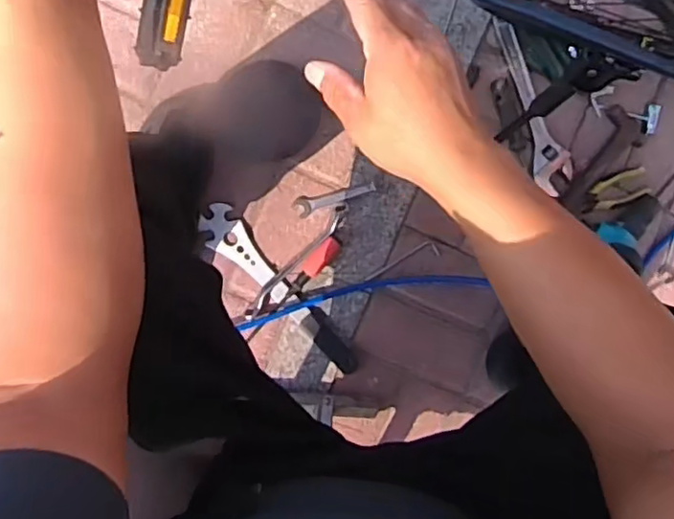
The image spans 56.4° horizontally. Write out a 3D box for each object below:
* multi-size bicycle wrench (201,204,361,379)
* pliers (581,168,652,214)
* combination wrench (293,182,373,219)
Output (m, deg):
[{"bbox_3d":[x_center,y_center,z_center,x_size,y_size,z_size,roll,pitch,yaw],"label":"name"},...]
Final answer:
[{"bbox_3d":[-0.083,0.051,0.928,0.055,0.018,0.316,-41,100,-4],"label":"multi-size bicycle wrench"},{"bbox_3d":[0.438,-0.106,0.989,0.117,0.014,0.047,-21,98,-7],"label":"pliers"},{"bbox_3d":[-0.003,-0.092,0.930,0.121,0.004,0.029,-17,97,-8],"label":"combination wrench"}]

